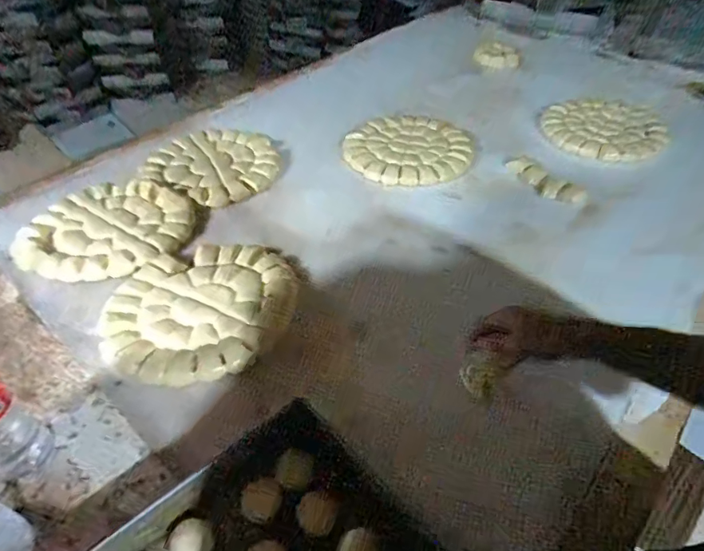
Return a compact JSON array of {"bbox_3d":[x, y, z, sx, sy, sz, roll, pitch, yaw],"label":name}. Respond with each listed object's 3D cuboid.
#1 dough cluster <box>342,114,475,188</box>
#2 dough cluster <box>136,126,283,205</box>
[{"bbox_3d":[0.129,-0.292,1.051,0.288,0.036,0.267,0,47,0],"label":"dough cluster"},{"bbox_3d":[-0.302,-0.248,1.013,0.266,0.029,0.241,23,52,22],"label":"dough cluster"}]

